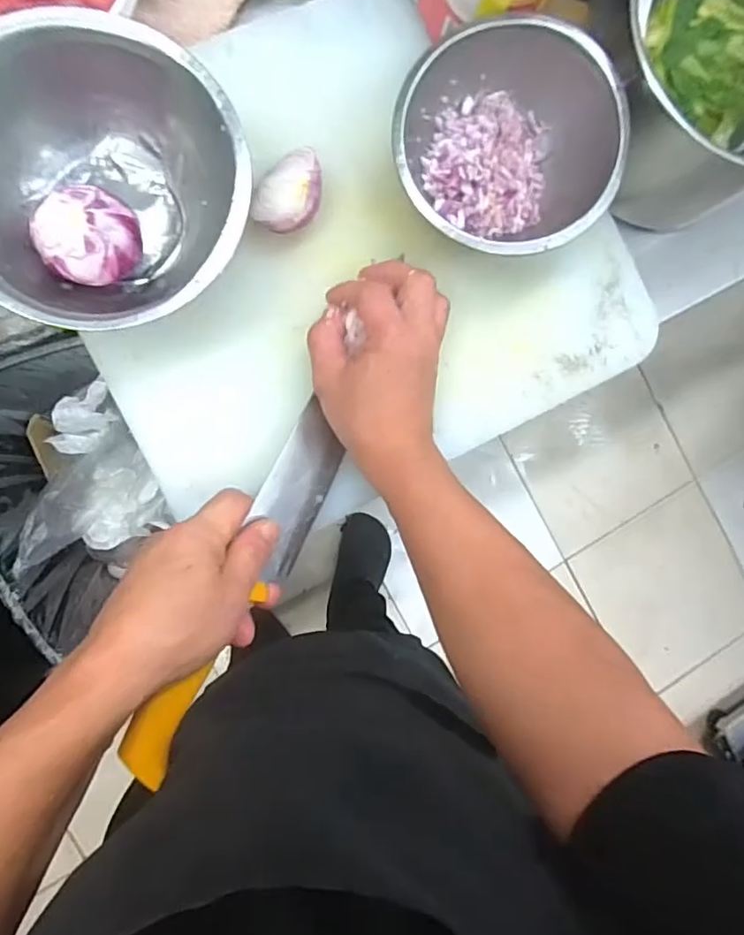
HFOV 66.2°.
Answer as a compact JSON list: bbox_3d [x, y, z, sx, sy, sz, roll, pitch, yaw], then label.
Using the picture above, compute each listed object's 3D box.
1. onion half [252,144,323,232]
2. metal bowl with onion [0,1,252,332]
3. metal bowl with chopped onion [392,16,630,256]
[{"bbox_3d":[-0.056,-0.187,0.386,0.042,0.023,0.057,29,84,-7],"label":"onion half"},{"bbox_3d":[-0.162,-0.164,0.350,0.164,0.077,0.163,0,88,-9],"label":"metal bowl with onion"},{"bbox_3d":[0.089,-0.215,0.386,0.143,0.059,0.129,33,83,-7],"label":"metal bowl with chopped onion"}]

